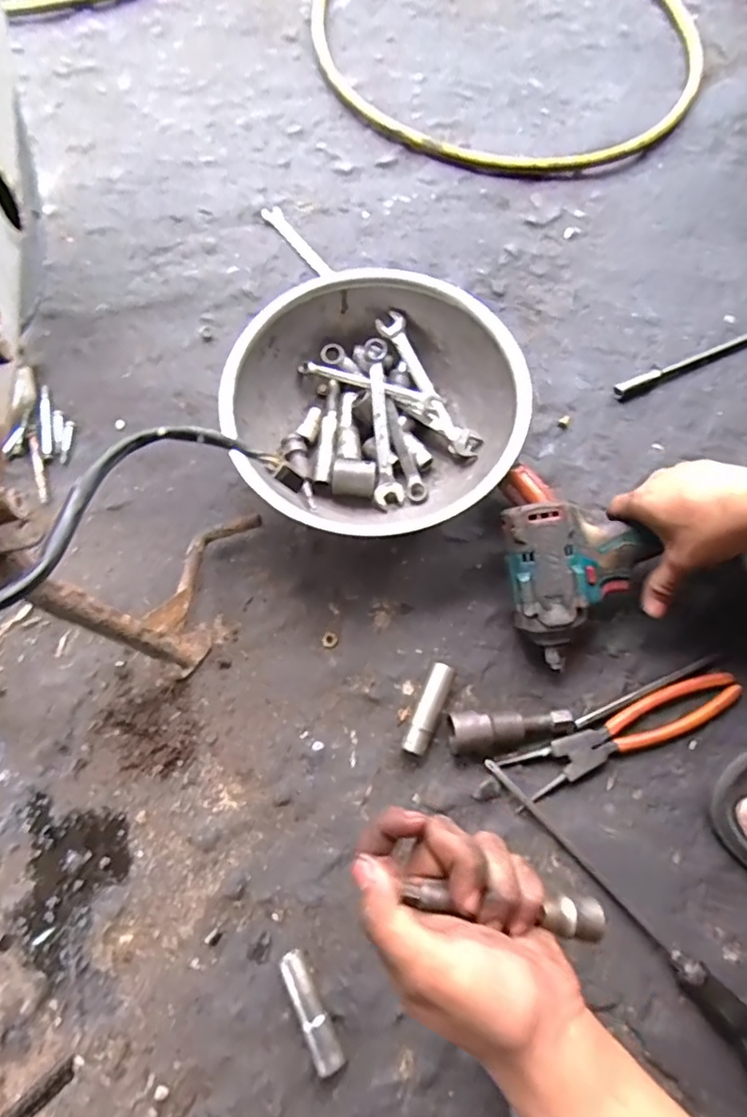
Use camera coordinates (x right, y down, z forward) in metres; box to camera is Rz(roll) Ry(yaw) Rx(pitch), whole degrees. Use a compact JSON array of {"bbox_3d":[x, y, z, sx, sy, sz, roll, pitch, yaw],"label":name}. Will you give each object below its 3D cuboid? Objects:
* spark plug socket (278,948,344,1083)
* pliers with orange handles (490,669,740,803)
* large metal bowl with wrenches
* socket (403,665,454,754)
[{"bbox_3d":[-0.046,0.333,0.439,0.017,0.022,0.081,-25,72,-8],"label":"spark plug socket"},{"bbox_3d":[0.215,0.148,0.508,0.213,0.009,0.040,-20,72,-7],"label":"pliers with orange handles"},{"bbox_3d":[0.006,-0.135,0.557,0.250,0.103,0.254,0,71,0],"label":"large metal bowl with wrenches"},{"bbox_3d":[0.048,0.129,0.511,0.020,0.024,0.076,21,72,7],"label":"socket"}]

